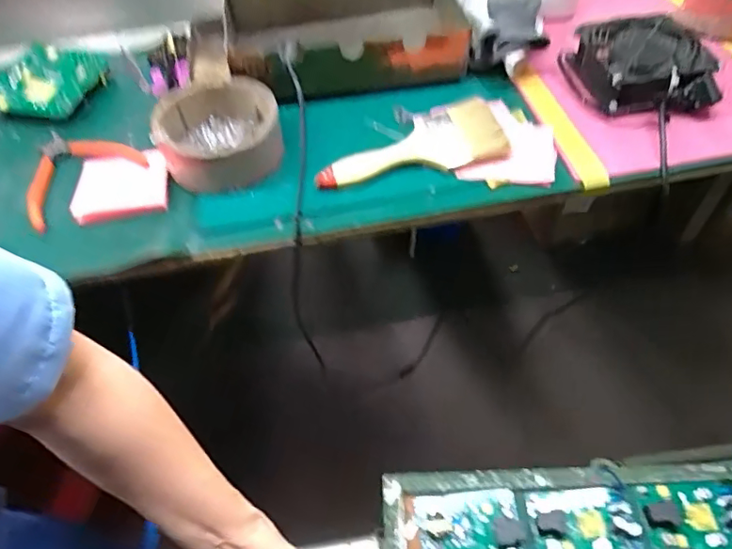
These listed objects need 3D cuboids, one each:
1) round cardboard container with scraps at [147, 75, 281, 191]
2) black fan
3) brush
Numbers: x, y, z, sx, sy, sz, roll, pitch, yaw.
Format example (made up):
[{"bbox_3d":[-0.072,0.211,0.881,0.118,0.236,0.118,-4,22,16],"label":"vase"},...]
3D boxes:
[{"bbox_3d":[-0.152,-0.155,0.552,0.120,0.063,0.132,-2,51,3],"label":"round cardboard container with scraps"},{"bbox_3d":[0.300,-0.233,0.587,0.135,0.048,0.126,-6,51,0],"label":"black fan"},{"bbox_3d":[0.042,-0.132,0.550,0.194,0.030,0.069,-14,51,-7],"label":"brush"}]

